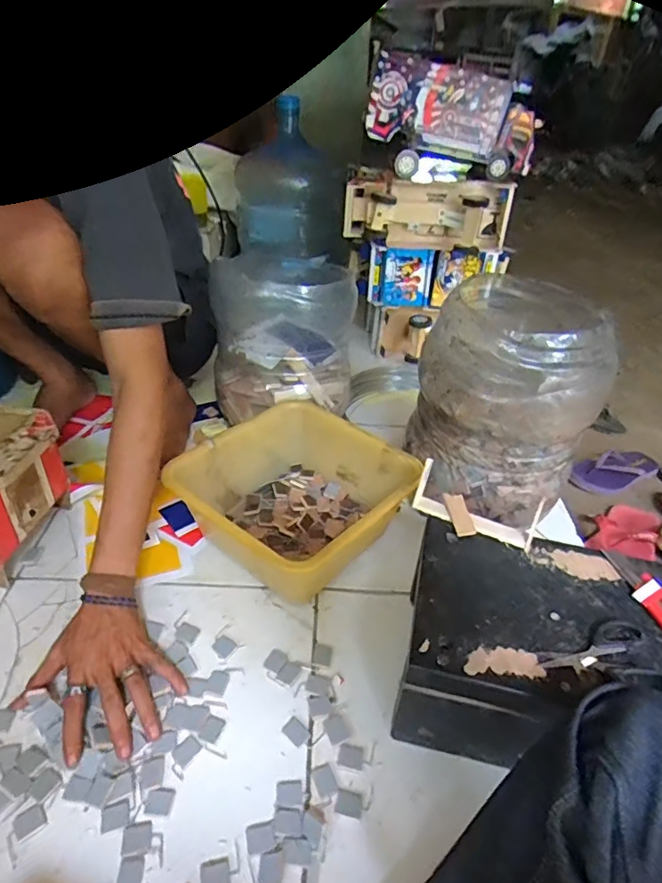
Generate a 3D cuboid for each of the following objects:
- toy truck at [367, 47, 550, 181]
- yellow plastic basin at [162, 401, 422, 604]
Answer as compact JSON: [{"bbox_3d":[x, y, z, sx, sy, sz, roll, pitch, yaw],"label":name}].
[{"bbox_3d":[0.231,-0.607,1.033,0.319,0.181,0.118,0,36,-5],"label":"toy truck"},{"bbox_3d":[-0.049,0.085,0.759,0.261,0.137,0.261,28,42,30],"label":"yellow plastic basin"}]

